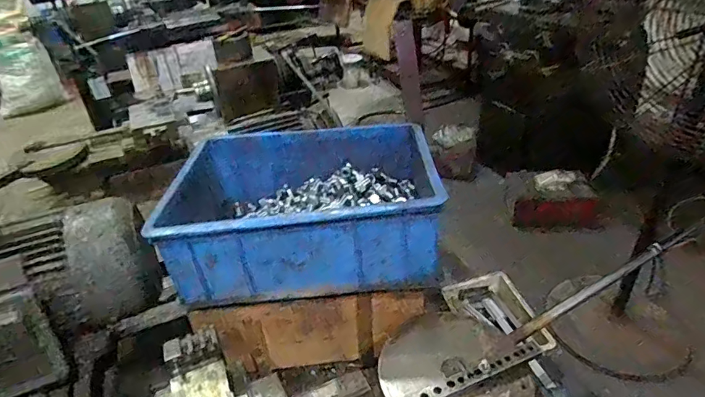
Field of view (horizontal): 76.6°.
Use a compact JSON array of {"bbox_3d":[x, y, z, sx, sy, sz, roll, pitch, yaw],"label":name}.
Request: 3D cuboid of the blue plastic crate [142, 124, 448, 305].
[{"bbox_3d":[-0.074,-0.003,0.734,0.381,0.135,0.310,-5,33,0],"label":"blue plastic crate"}]

